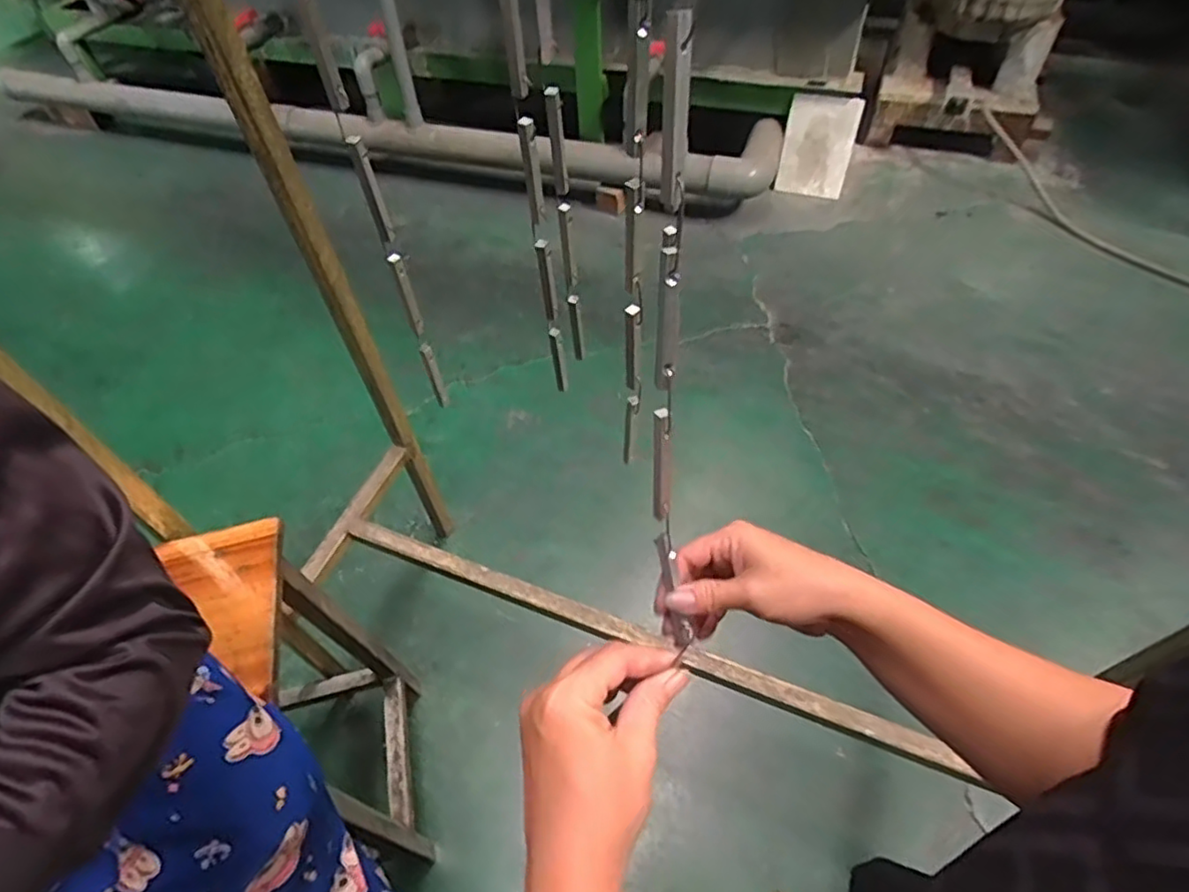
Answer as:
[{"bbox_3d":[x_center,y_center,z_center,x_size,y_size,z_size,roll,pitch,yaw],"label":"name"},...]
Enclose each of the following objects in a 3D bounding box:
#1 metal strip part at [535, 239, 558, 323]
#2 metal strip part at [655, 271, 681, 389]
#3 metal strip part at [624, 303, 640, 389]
[{"bbox_3d":[-0.038,-0.133,0.514,0.011,0.077,0.007,-10,53,-4],"label":"metal strip part"},{"bbox_3d":[0.038,-0.059,0.335,0.012,0.063,0.004,10,36,14],"label":"metal strip part"},{"bbox_3d":[0.027,-0.068,0.458,0.008,0.078,0.007,-5,52,-2],"label":"metal strip part"}]

